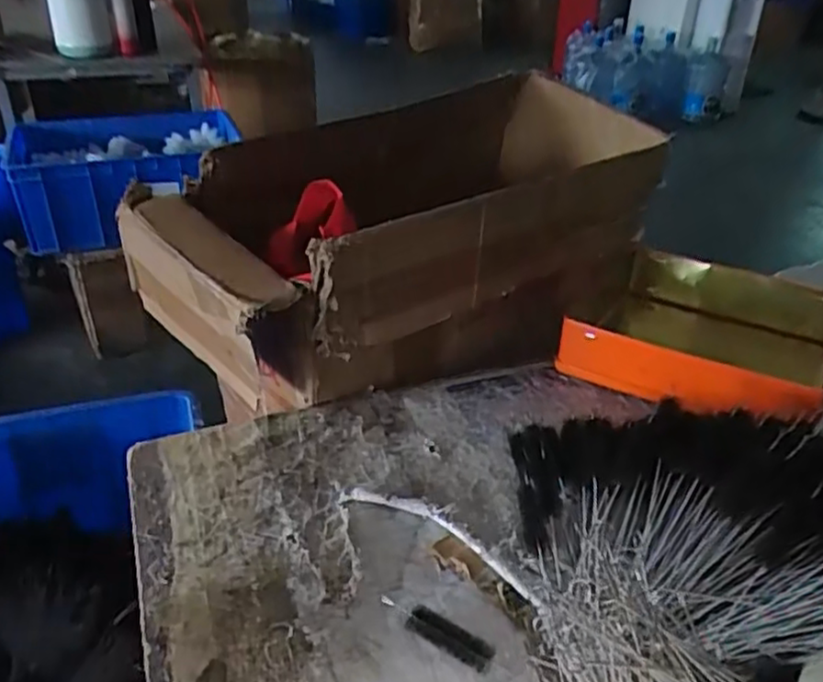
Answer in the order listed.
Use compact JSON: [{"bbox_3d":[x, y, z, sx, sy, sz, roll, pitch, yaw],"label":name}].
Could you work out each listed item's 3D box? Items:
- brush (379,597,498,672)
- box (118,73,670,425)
[{"bbox_3d":[0.016,0.195,0.469,0.083,0.011,0.018,20,37,27],"label":"brush"},{"bbox_3d":[0.004,-0.127,0.777,0.549,0.233,0.282,-21,39,-31],"label":"box"}]

